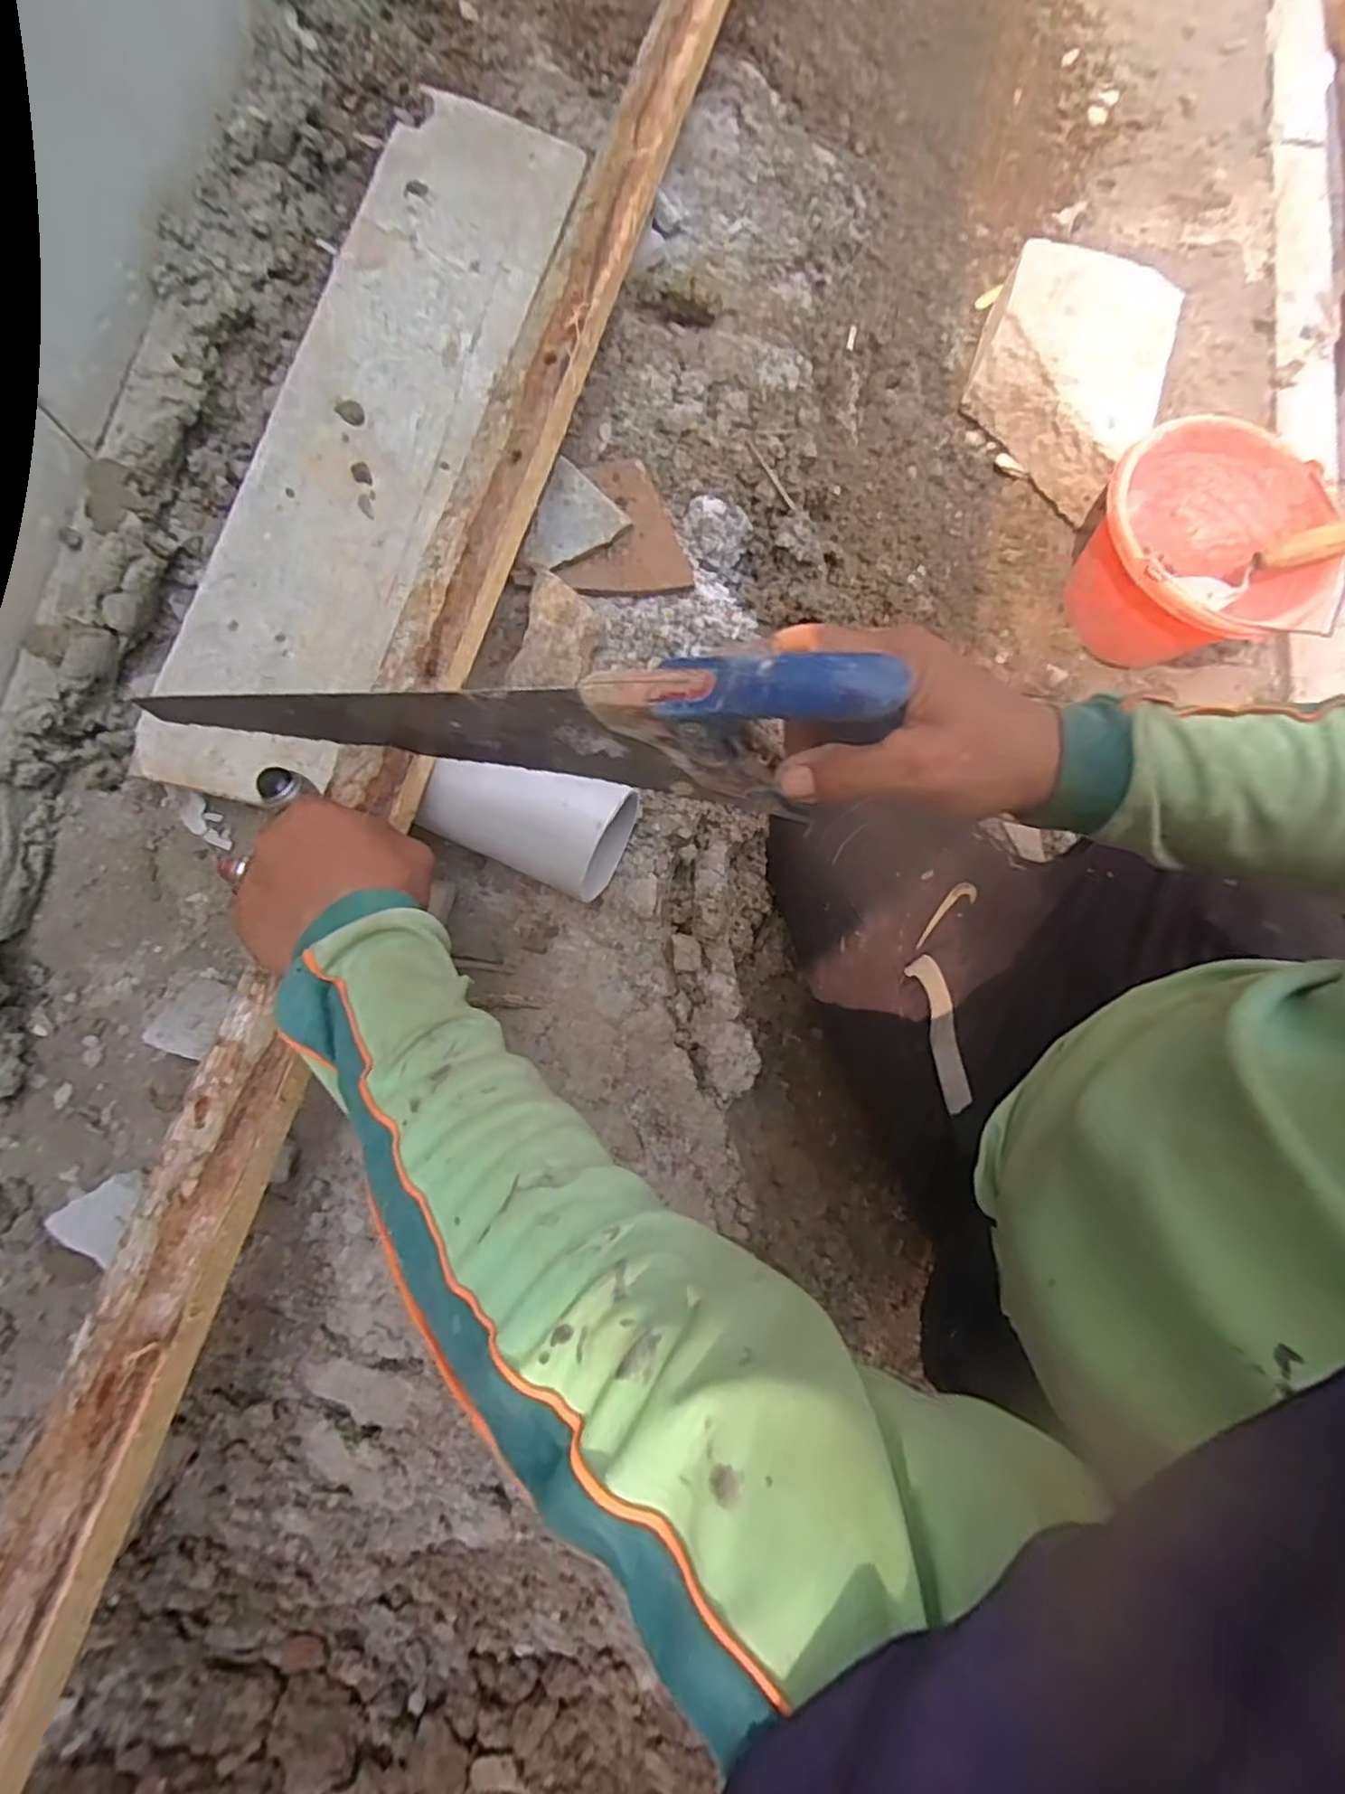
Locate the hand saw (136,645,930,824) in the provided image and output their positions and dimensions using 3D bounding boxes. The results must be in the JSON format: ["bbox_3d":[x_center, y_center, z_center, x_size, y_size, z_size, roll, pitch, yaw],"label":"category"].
[{"bbox_3d":[-0.093,-0.091,0.404,0.424,0.113,0.028,6,78,22],"label":"hand saw"}]

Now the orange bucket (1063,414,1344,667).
[{"bbox_3d":[0.563,-0.370,0.790,0.214,0.153,0.227,0,78,-1],"label":"orange bucket"}]

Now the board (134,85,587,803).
[{"bbox_3d":[-0.249,-0.396,0.589,0.162,0.030,0.667,16,79,2],"label":"board"}]

